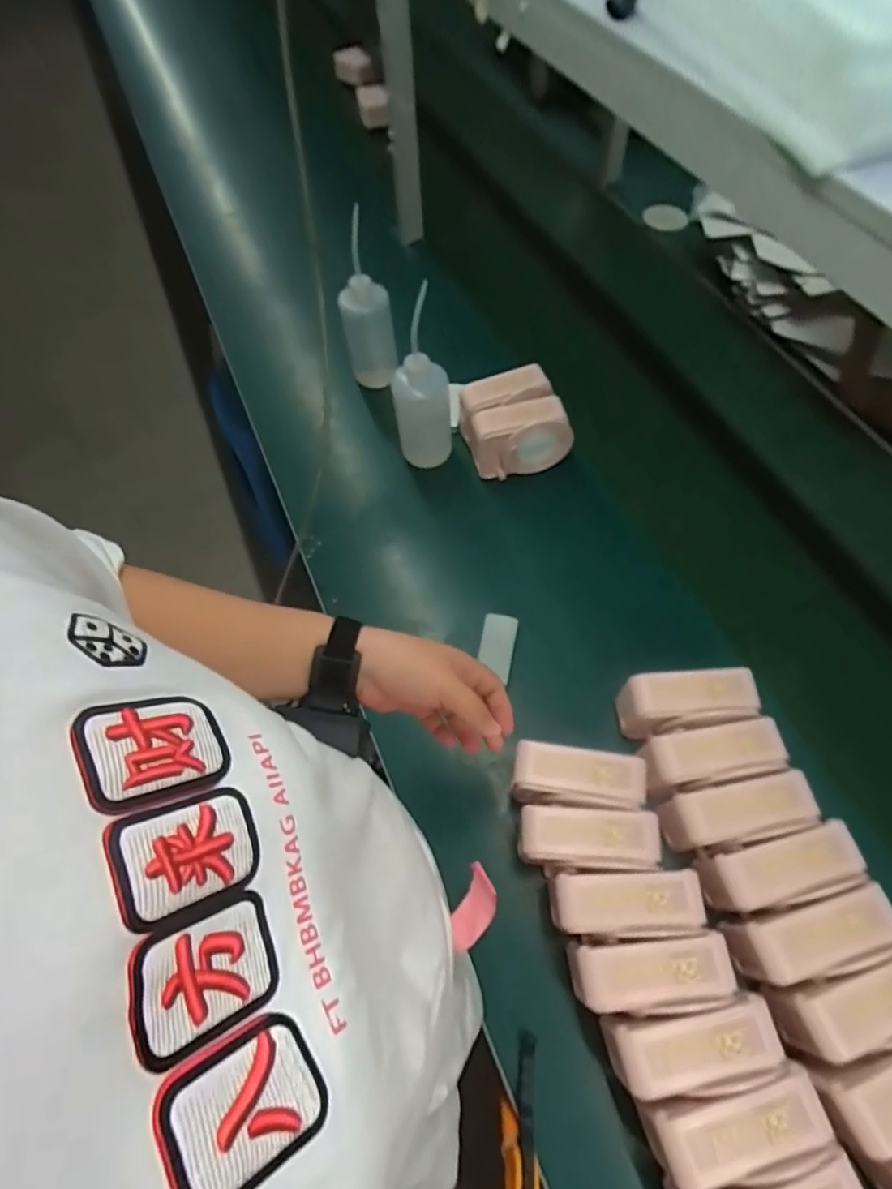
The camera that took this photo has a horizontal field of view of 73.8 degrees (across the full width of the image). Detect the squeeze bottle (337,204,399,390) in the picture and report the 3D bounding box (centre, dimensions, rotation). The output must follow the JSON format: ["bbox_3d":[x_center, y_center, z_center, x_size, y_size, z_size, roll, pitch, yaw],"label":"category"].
[{"bbox_3d":[-0.120,-0.416,0.890,0.075,0.247,0.075,-2,63,0],"label":"squeeze bottle"}]

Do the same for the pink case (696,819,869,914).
[{"bbox_3d":[0.304,0.250,0.543,0.137,0.052,0.056,-19,63,7],"label":"pink case"}]

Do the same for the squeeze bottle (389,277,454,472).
[{"bbox_3d":[-0.034,-0.267,0.797,0.078,0.212,0.073,-13,63,-5],"label":"squeeze bottle"}]

